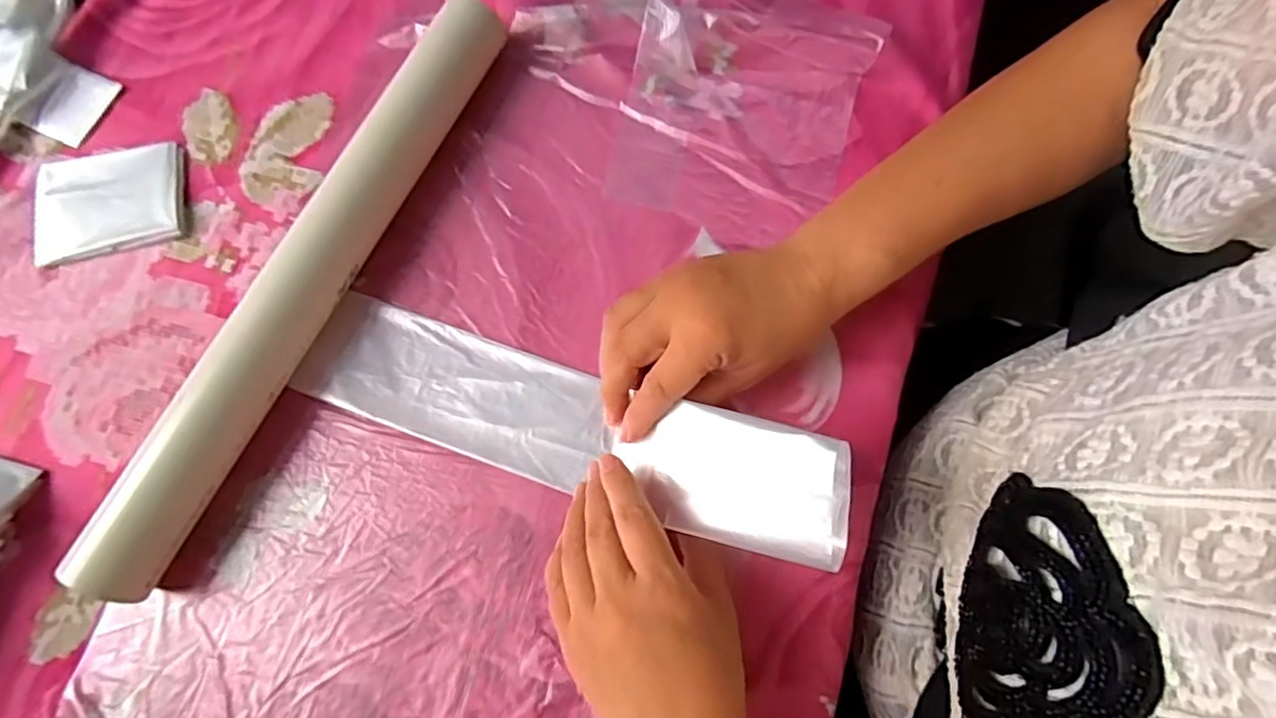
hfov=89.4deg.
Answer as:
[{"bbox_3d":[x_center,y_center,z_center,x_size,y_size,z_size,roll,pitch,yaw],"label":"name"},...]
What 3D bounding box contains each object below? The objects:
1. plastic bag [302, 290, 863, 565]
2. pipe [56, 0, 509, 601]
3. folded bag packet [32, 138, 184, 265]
[{"bbox_3d":[-0.039,0.032,0.325,0.283,0.053,0.060,14,77,23],"label":"plastic bag"},{"bbox_3d":[-0.174,-0.046,0.346,0.037,0.043,0.350,26,79,6],"label":"pipe"},{"bbox_3d":[-0.316,-0.094,0.385,0.088,0.005,0.065,-12,77,-2],"label":"folded bag packet"}]

